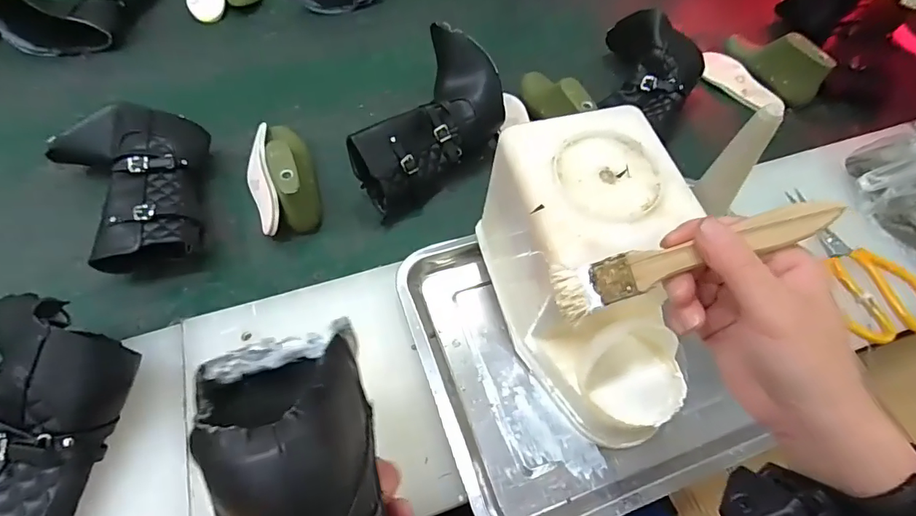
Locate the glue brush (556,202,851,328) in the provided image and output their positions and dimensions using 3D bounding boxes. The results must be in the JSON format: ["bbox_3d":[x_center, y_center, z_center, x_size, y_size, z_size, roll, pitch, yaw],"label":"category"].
[{"bbox_3d":[0.113,0.000,0.235,0.133,0.017,0.023,-19,58,10],"label":"glue brush"}]

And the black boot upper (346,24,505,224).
[{"bbox_3d":[-0.038,-0.169,0.610,0.131,0.125,0.227,32,62,17],"label":"black boot upper"}]

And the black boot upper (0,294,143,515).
[{"bbox_3d":[-0.342,0.153,0.368,0.100,0.081,0.239,7,70,2],"label":"black boot upper"}]

